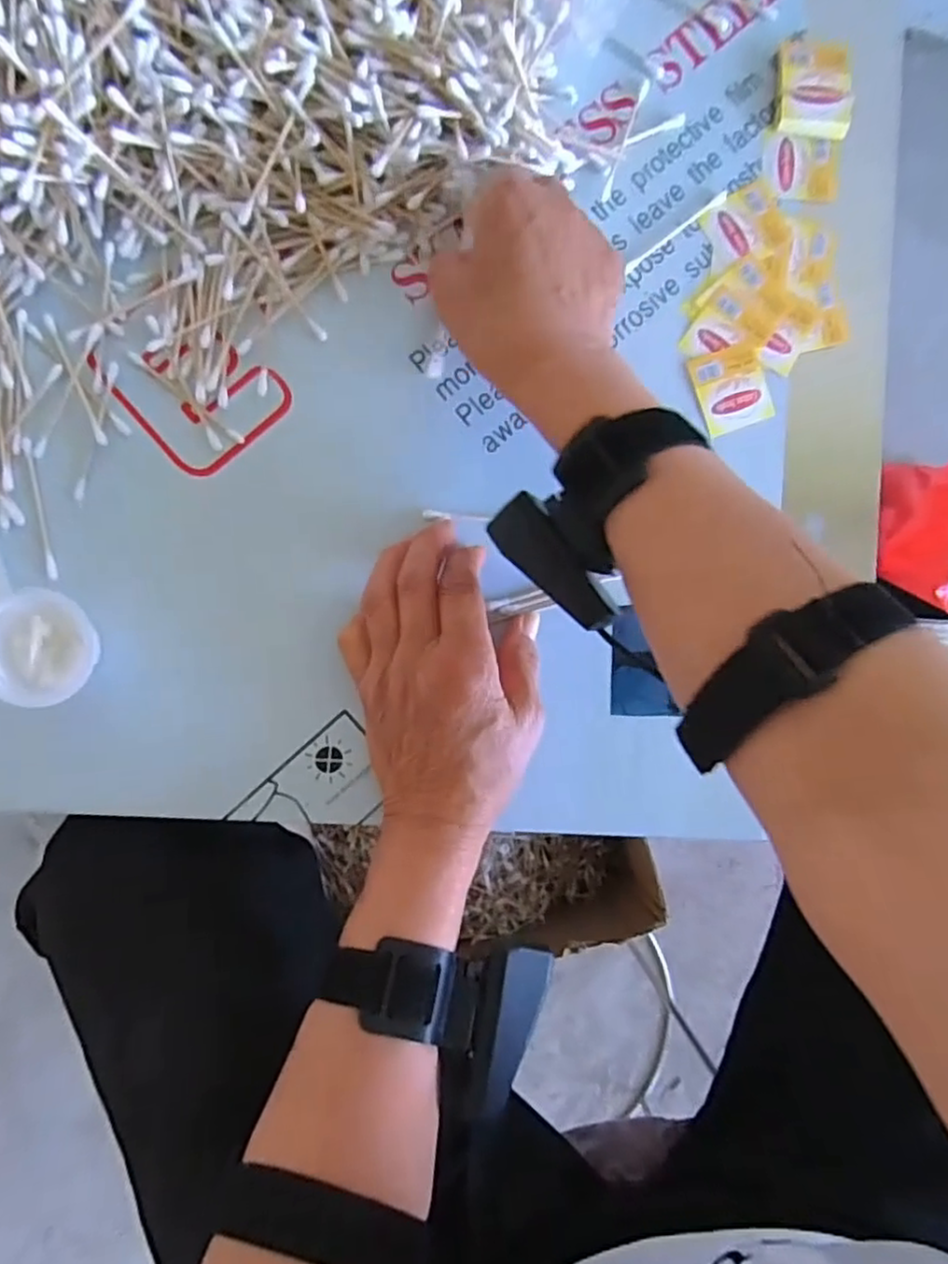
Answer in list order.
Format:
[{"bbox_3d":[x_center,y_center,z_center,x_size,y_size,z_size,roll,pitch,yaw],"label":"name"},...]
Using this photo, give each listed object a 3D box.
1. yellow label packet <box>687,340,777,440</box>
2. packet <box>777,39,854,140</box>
[{"bbox_3d":[0.142,-0.134,0.375,0.039,0.004,0.044,-21,93,-5],"label":"yellow label packet"},{"bbox_3d":[0.186,-0.297,0.373,0.040,0.011,0.049,0,91,-5],"label":"packet"}]

